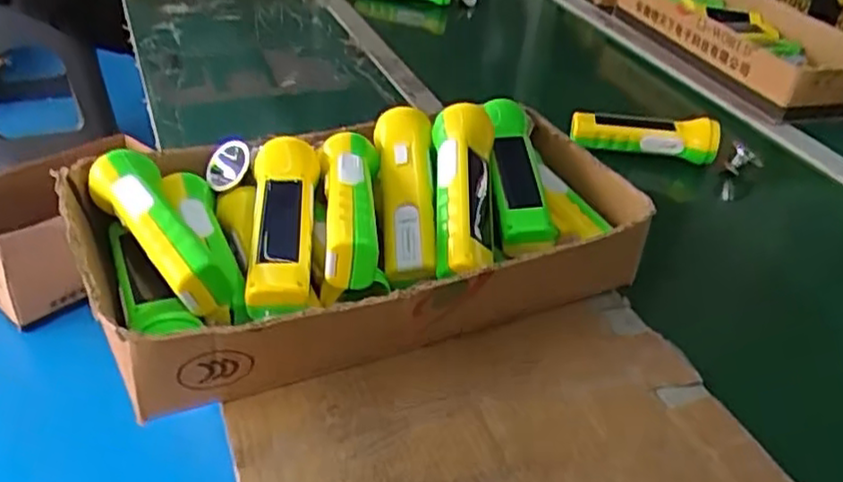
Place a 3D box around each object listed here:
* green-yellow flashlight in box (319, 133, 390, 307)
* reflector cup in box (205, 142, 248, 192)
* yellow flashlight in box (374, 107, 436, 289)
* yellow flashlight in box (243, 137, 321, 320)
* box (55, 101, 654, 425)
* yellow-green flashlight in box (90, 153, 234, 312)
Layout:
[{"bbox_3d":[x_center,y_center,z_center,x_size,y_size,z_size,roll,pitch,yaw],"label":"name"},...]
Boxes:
[{"bbox_3d":[-0.054,-0.023,0.546,0.047,0.057,0.171,2,36,-8],"label":"green-yellow flashlight in box"},{"bbox_3d":[-0.161,-0.062,0.596,0.029,0.044,0.023,33,0,-1],"label":"reflector cup in box"},{"bbox_3d":[-0.014,-0.038,0.566,0.047,0.044,0.171,2,49,-6],"label":"yellow flashlight in box"},{"bbox_3d":[-0.103,-0.015,0.527,0.051,0.053,0.179,1,36,-9],"label":"yellow flashlight in box"},{"bbox_3d":[-0.037,-0.009,0.572,0.435,0.112,0.222,-10,39,-22],"label":"box"},{"bbox_3d":[-0.191,-0.010,0.504,0.049,0.046,0.163,-18,43,-31],"label":"yellow-green flashlight in box"}]

